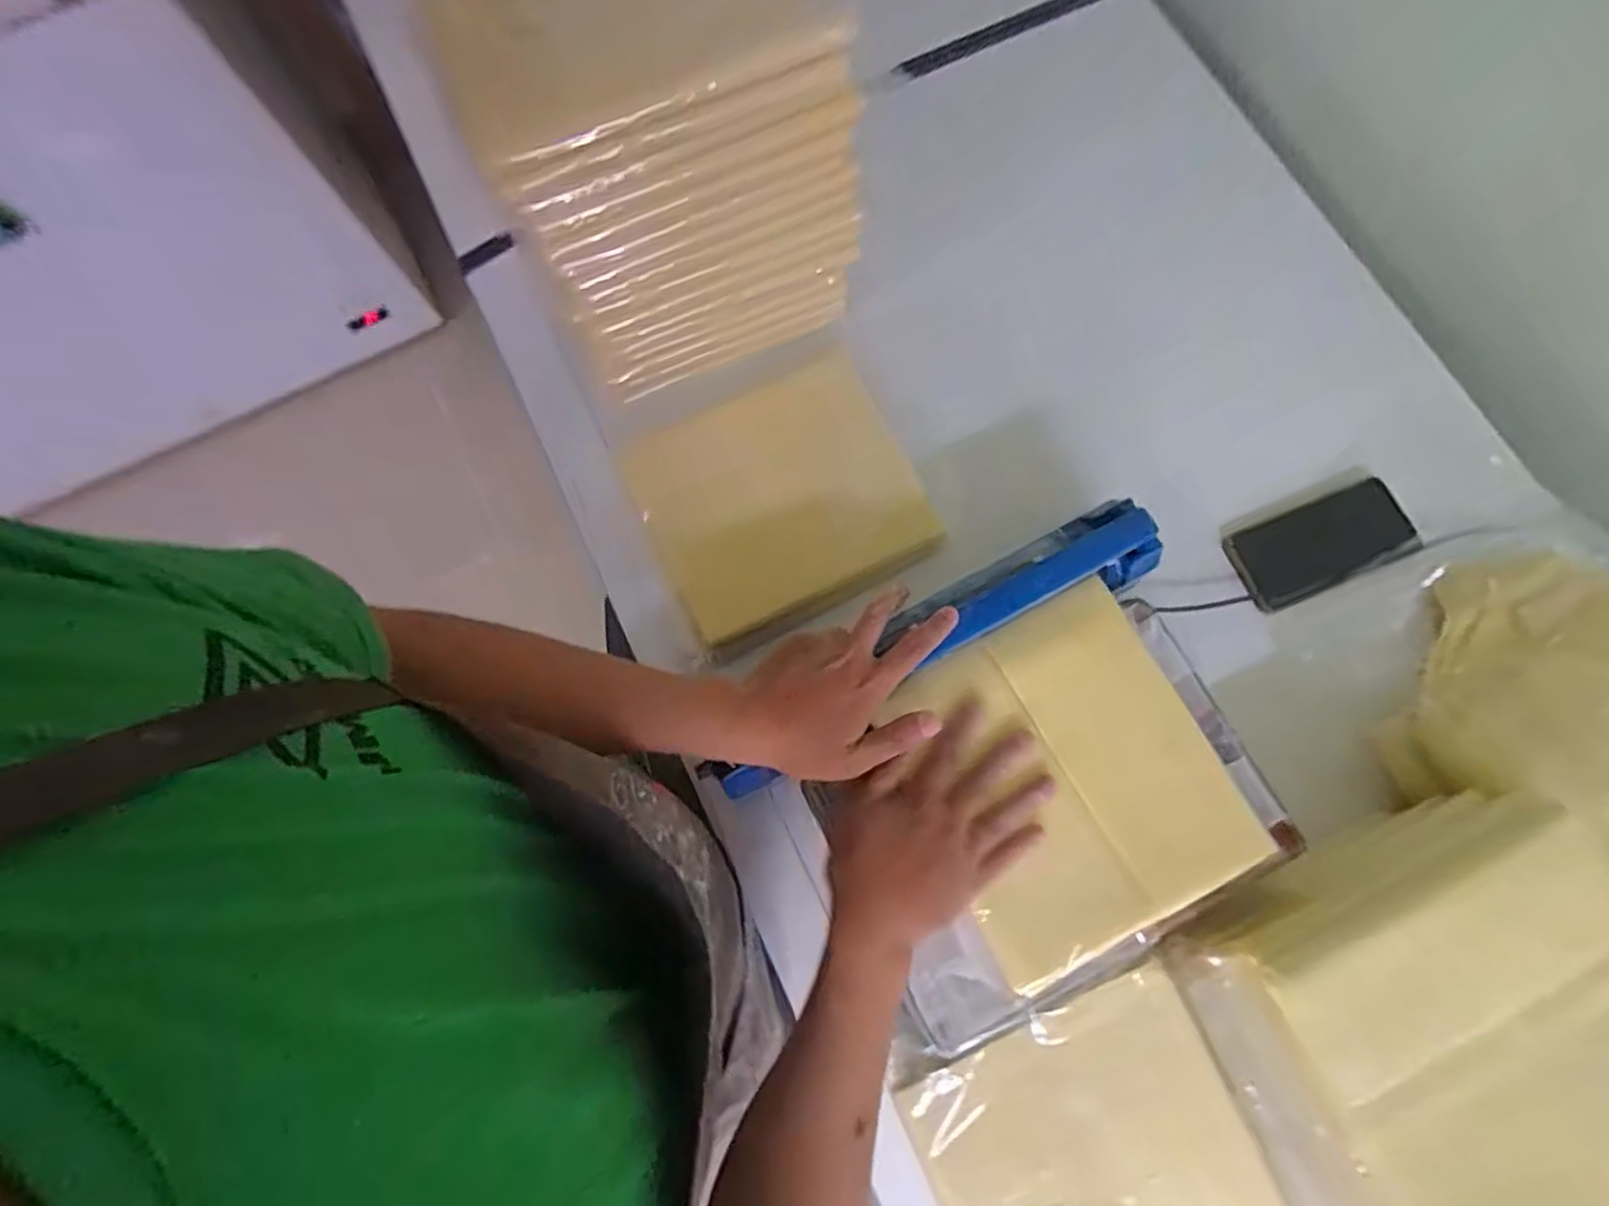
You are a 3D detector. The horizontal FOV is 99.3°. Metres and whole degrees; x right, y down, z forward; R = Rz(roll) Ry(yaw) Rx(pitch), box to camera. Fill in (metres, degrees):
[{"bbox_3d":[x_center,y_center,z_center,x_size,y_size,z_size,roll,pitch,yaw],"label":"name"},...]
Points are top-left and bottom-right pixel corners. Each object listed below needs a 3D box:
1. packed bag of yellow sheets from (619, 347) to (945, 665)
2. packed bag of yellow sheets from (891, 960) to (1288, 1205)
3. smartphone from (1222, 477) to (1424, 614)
[{"bbox_3d":[-0.023,-0.089,0.601,0.223,0.027,0.201,-27,78,-6],"label":"packed bag of yellow sheets"},{"bbox_3d":[0.199,0.394,0.432,0.194,0.032,0.252,-26,80,2],"label":"packed bag of yellow sheets"},{"bbox_3d":[0.457,-0.053,0.601,0.163,0.007,0.074,-22,77,-5],"label":"smartphone"}]

